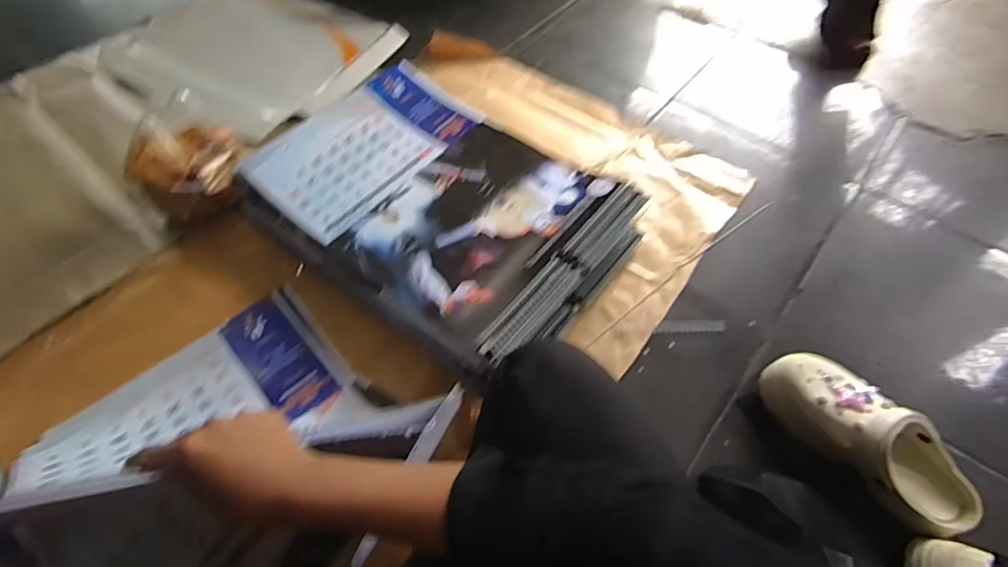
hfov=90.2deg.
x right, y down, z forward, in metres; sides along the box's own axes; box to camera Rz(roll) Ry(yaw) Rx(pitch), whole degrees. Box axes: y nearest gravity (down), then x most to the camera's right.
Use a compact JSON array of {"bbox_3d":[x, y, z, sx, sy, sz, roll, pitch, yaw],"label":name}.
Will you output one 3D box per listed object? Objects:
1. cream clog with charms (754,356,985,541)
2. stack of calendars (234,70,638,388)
[{"bbox_3d":[0.457,0.196,0.640,0.101,0.108,0.258,-35,63,-18],"label":"cream clog with charms"},{"bbox_3d":[-0.110,-0.136,0.845,0.584,0.101,0.392,35,66,19],"label":"stack of calendars"}]

